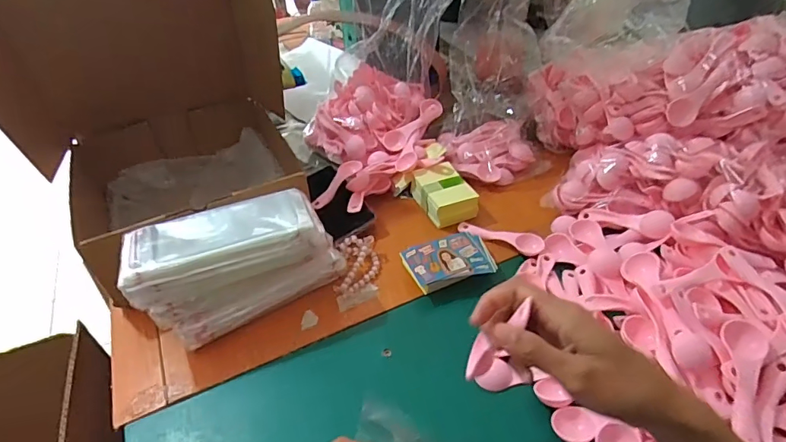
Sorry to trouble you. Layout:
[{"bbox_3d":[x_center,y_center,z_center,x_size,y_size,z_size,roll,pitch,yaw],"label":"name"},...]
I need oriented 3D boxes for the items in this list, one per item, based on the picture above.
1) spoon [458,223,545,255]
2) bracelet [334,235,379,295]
[{"bbox_3d":[0.141,0.019,0.606,0.112,0.013,0.029,20,44,23],"label":"spoon"},{"bbox_3d":[-0.044,0.056,0.572,0.049,0.027,0.085,0,40,1],"label":"bracelet"}]

